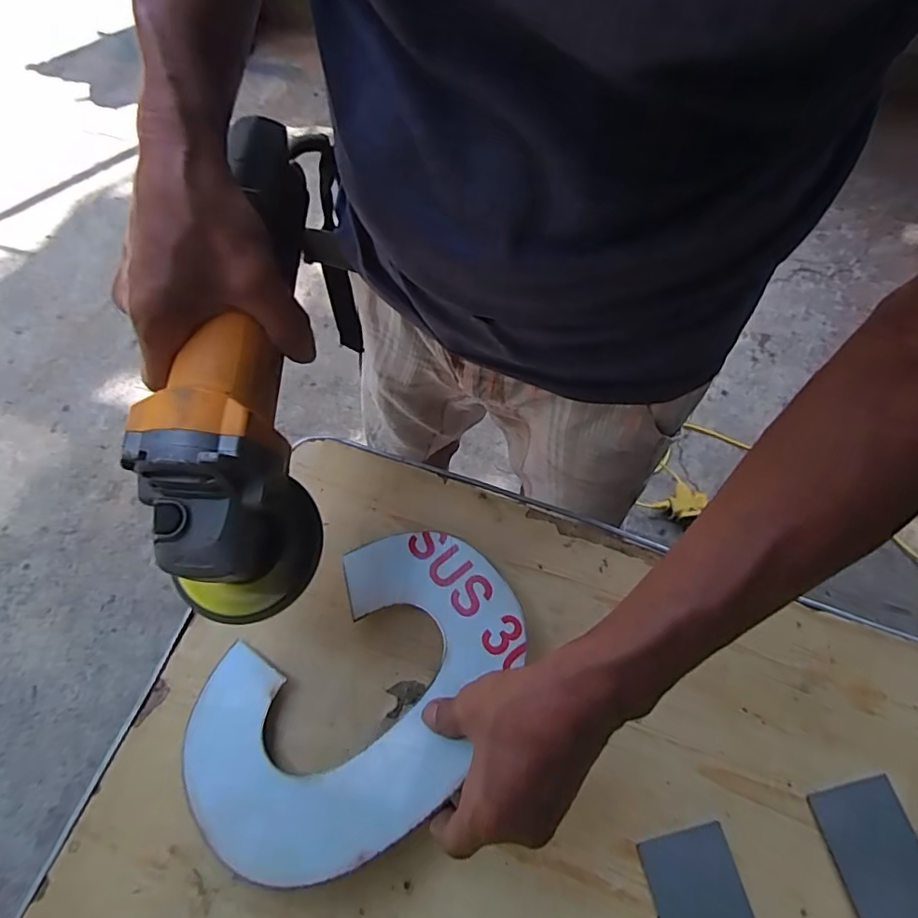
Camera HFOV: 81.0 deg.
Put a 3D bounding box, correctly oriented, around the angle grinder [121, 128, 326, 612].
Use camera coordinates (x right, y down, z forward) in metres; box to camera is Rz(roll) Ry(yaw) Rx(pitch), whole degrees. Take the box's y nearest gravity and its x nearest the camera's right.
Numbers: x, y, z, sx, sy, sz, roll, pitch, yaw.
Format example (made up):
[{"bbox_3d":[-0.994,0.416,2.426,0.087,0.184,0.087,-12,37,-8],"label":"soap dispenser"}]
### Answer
[{"bbox_3d":[-0.123,-0.054,0.304,0.075,0.085,0.287,2,84,-1],"label":"angle grinder"}]

